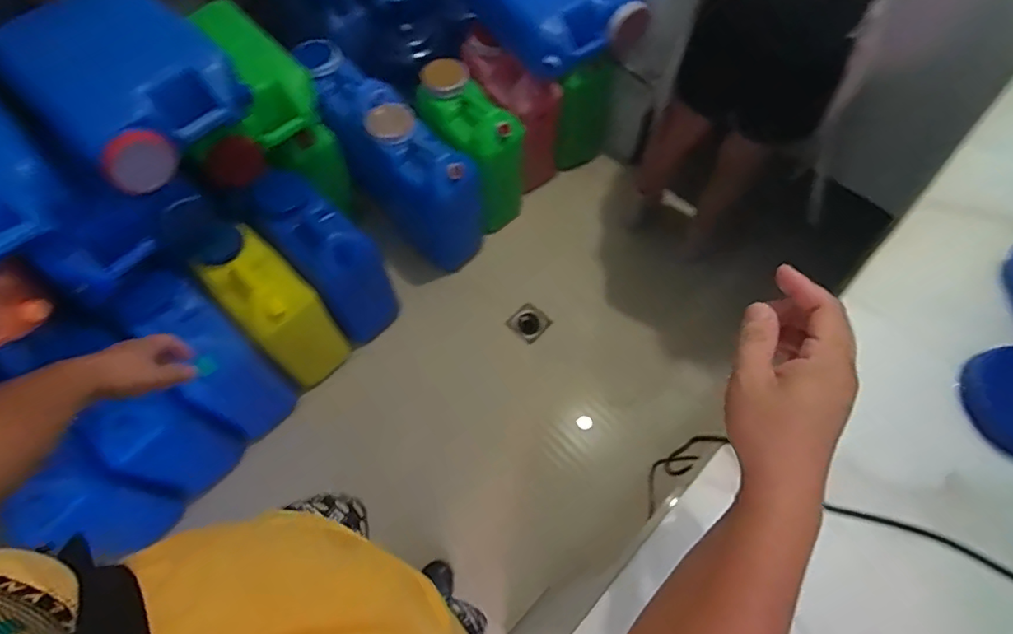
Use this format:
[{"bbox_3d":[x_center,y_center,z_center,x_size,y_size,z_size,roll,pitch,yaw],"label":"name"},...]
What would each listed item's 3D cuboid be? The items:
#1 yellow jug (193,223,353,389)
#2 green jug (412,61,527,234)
[{"bbox_3d":[-0.561,0.001,1.370,0.219,0.372,0.169,39,70,18],"label":"yellow jug"},{"bbox_3d":[-0.098,-0.476,1.578,0.159,0.393,0.329,-38,69,-17],"label":"green jug"}]

